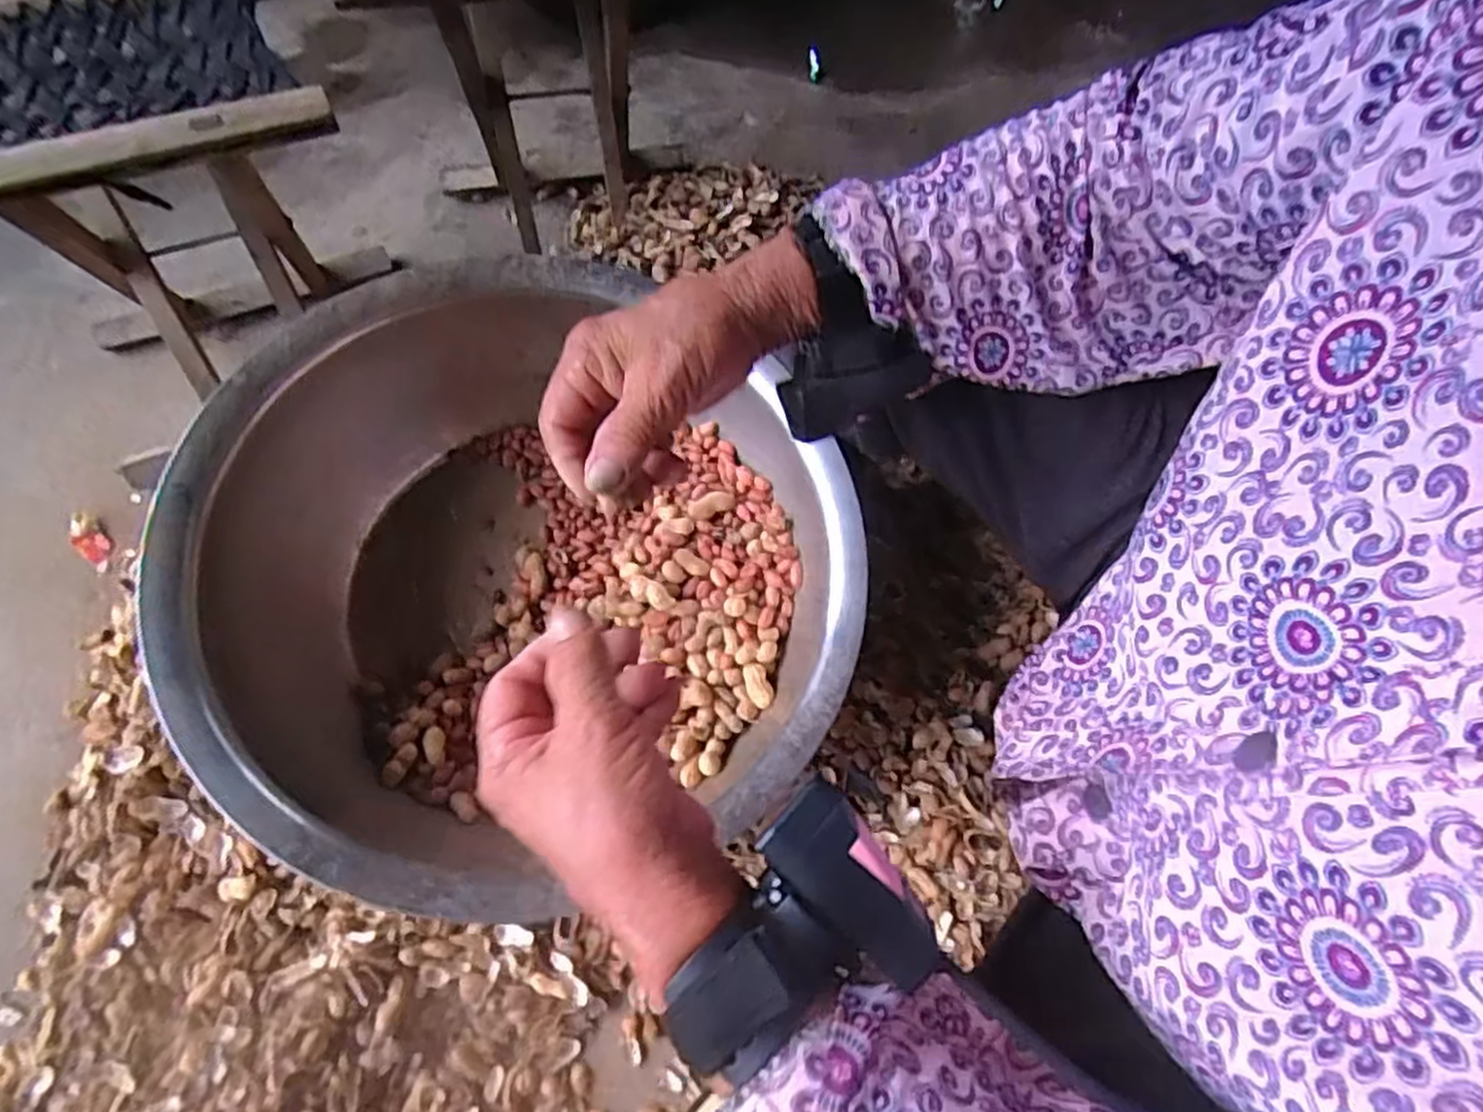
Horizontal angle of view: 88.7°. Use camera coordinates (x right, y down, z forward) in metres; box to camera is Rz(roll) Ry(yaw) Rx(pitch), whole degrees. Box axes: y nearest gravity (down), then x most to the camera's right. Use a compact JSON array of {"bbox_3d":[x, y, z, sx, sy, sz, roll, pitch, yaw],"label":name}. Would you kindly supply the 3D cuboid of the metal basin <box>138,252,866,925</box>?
[{"bbox_3d":[-0.153,0.004,0.563,0.437,0.192,0.411,1,63,-2],"label":"metal basin"}]

